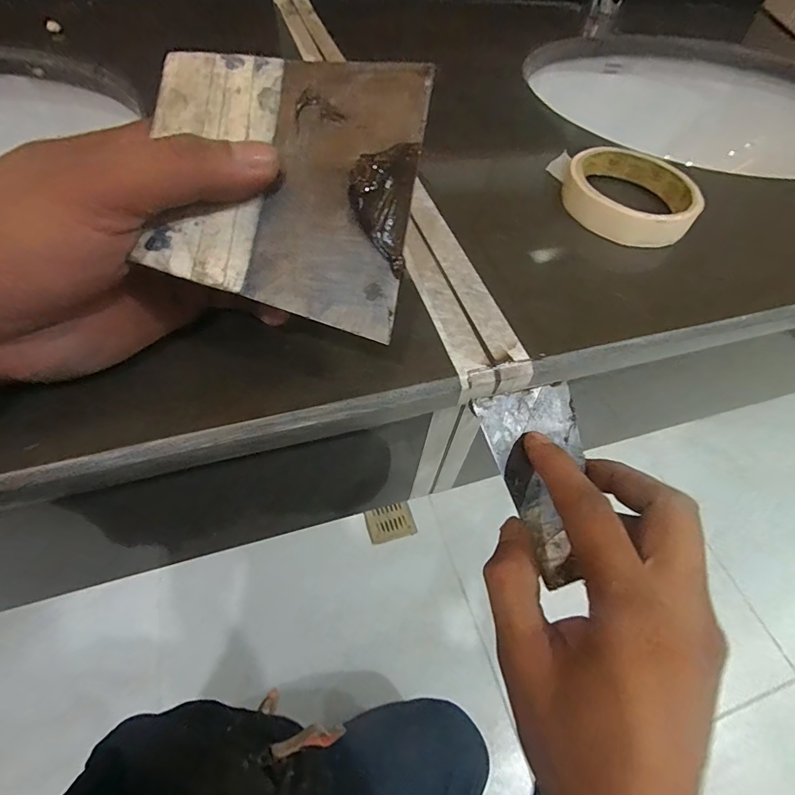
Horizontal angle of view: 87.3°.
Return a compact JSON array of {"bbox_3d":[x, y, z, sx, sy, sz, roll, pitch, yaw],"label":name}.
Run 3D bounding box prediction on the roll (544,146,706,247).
[{"bbox_3d":[0.158,-0.138,0.285,0.086,0.019,0.090,2,56,-3],"label":"roll"}]

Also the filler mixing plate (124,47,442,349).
[{"bbox_3d":[-0.041,-0.081,0.153,0.095,0.009,0.100,10,85,-3],"label":"filler mixing plate"}]

